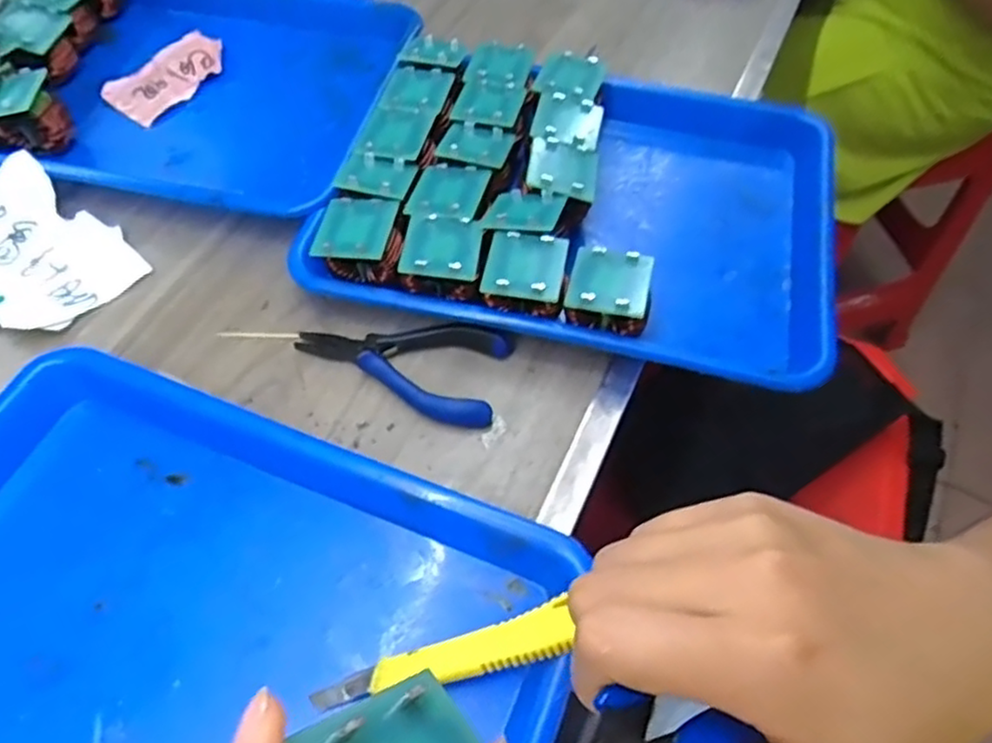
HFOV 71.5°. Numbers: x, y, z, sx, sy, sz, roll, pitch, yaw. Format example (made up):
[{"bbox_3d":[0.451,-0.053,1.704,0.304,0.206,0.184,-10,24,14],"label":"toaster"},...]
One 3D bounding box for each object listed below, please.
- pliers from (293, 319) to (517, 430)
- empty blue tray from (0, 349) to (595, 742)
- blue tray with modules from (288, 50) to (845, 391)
[{"bbox_3d":[-0.058,-0.006,0.410,0.123,0.017,0.061,11,58,6],"label":"pliers"},{"bbox_3d":[-0.149,0.141,0.311,0.335,0.034,0.258,20,60,11],"label":"empty blue tray"},{"bbox_3d":[0.064,-0.128,0.467,0.325,0.052,0.274,13,59,7],"label":"blue tray with modules"}]

